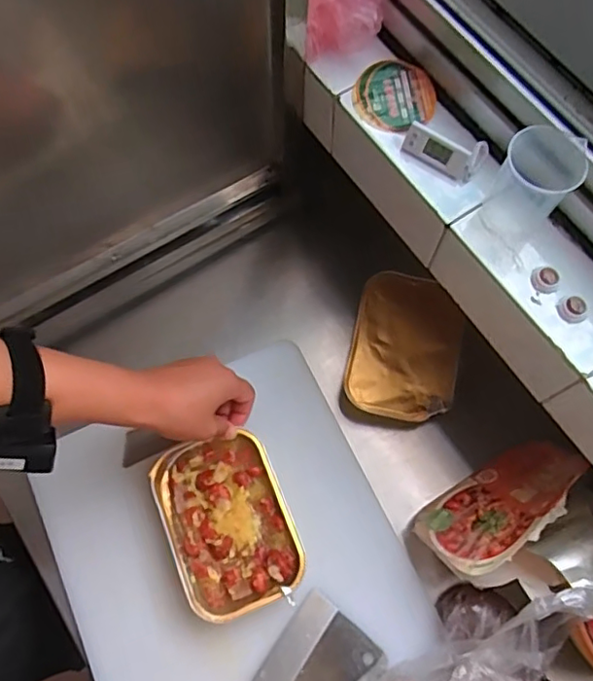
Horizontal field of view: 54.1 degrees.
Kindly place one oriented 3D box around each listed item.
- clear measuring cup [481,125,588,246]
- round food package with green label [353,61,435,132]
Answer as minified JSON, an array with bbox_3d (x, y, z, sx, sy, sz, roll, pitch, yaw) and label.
[{"bbox_3d":[0.170,-0.113,0.421,0.050,0.064,0.047,0,70,0],"label":"clear measuring cup"},{"bbox_3d":[0.083,-0.203,0.485,0.067,0.013,0.062,0,70,0],"label":"round food package with green label"}]

